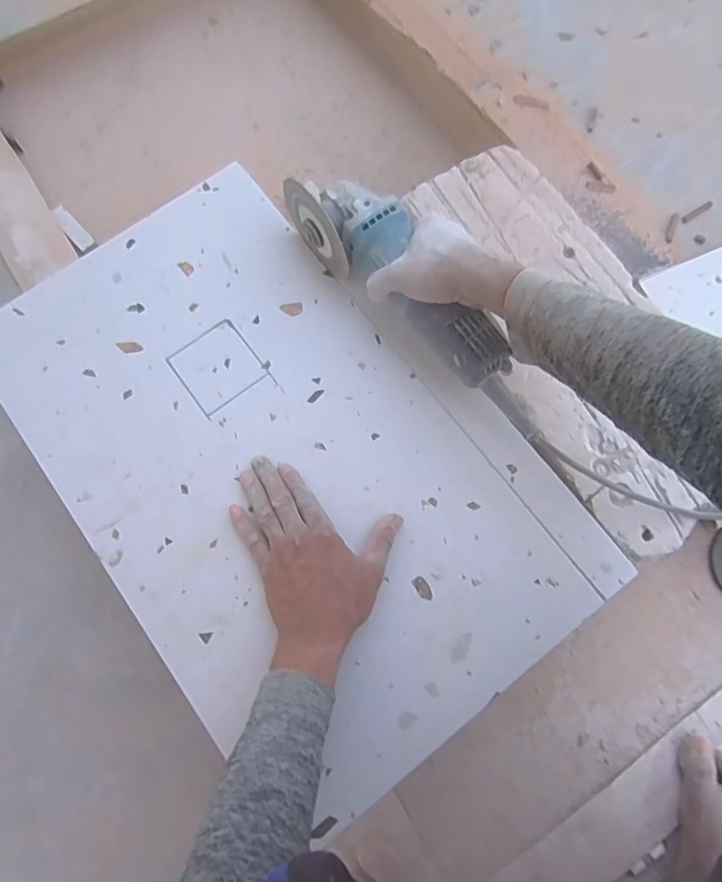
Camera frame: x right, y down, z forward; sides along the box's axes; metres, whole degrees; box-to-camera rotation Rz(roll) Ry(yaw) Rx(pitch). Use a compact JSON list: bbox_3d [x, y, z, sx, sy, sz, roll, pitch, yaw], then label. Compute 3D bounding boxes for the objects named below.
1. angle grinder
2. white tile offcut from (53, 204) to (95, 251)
[{"bbox_3d":[0.037,-0.157,0.513,0.070,0.075,0.263,-39,80,-9],"label":"angle grinder"},{"bbox_3d":[-0.372,-0.276,0.683,0.020,0.004,0.075,-40,81,-9],"label":"white tile offcut"}]

